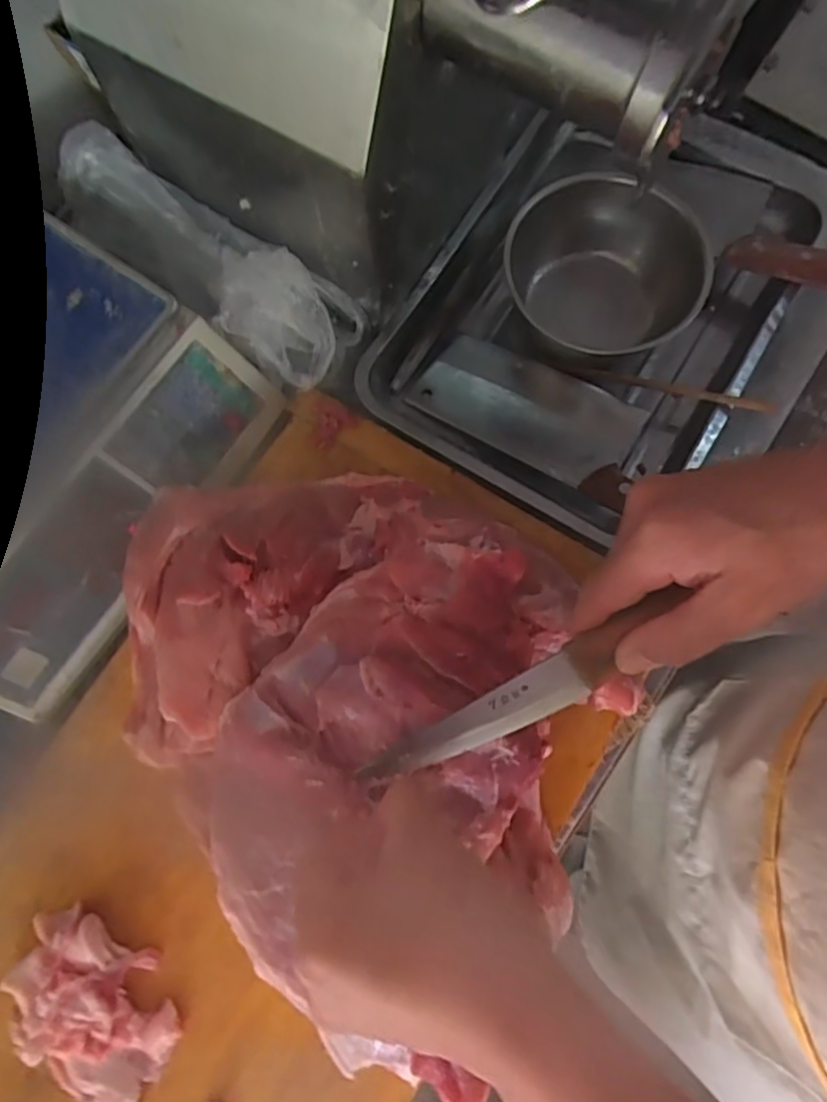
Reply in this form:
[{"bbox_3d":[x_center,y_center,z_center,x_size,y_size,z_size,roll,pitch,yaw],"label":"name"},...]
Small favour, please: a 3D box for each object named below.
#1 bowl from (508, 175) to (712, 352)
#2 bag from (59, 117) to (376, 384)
[{"bbox_3d":[0.171,-0.240,0.551,0.144,0.056,0.158,0,78,1],"label":"bowl"},{"bbox_3d":[-0.161,-0.244,0.511,0.257,0.059,0.087,40,81,-5],"label":"bag"}]

